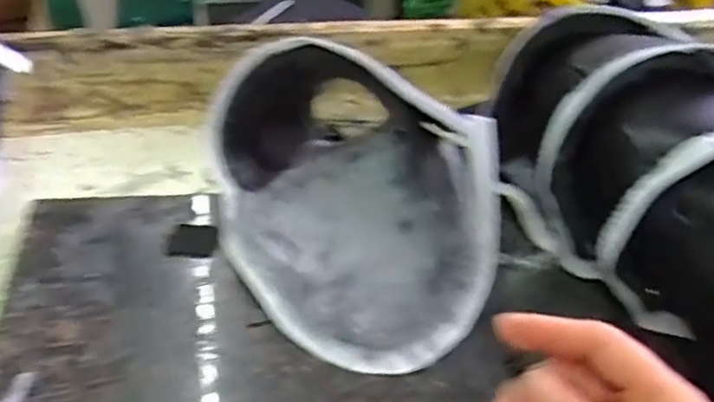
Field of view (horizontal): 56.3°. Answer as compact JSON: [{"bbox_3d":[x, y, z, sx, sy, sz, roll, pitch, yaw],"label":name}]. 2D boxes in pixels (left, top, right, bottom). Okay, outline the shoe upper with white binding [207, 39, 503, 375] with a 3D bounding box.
[{"bbox_3d":[-0.012,-0.012,0.459,0.234,0.116,0.163,33,54,24],"label":"shoe upper with white binding"}]

